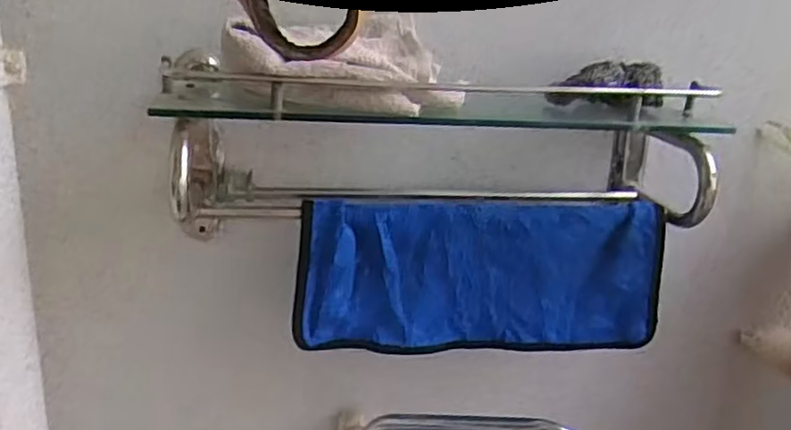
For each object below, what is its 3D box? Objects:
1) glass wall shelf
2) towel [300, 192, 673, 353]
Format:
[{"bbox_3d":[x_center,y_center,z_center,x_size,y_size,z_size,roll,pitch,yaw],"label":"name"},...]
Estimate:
[{"bbox_3d":[0.067,-0.059,0.609,0.522,0.134,0.149,1,20,-9],"label":"glass wall shelf"},{"bbox_3d":[0.081,0.060,0.621,0.337,0.142,0.028,2,20,-8],"label":"towel"}]

